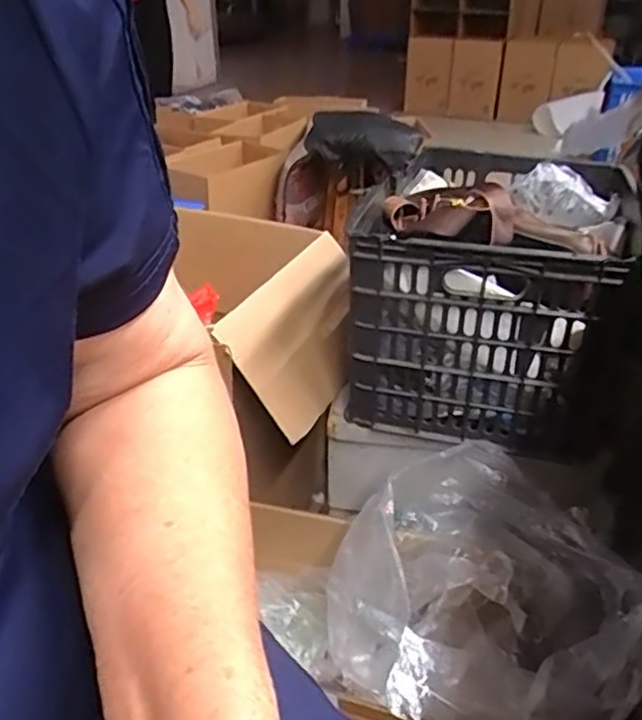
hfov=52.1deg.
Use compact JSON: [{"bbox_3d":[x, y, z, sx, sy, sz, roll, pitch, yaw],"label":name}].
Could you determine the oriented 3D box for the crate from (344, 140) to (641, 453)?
[{"bbox_3d":[0.268,-0.110,0.982,0.311,0.272,0.470,12,32,21],"label":"crate"}]

